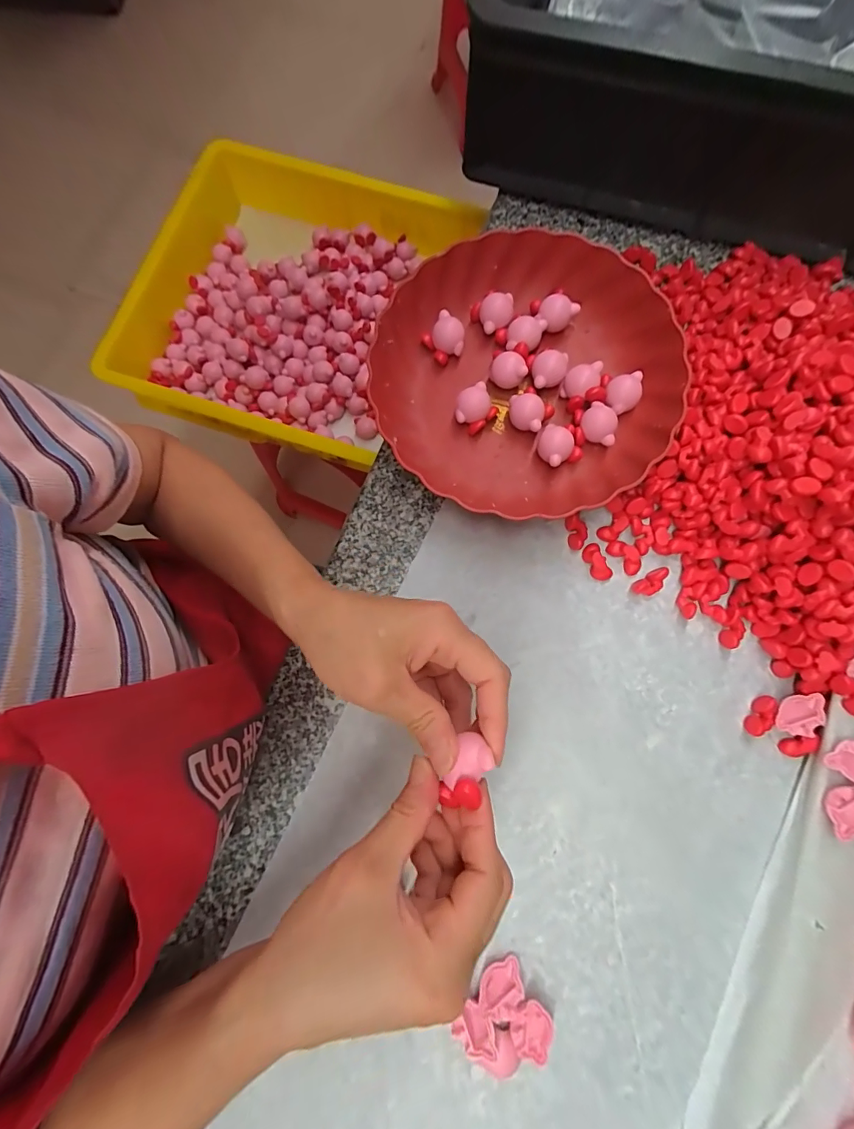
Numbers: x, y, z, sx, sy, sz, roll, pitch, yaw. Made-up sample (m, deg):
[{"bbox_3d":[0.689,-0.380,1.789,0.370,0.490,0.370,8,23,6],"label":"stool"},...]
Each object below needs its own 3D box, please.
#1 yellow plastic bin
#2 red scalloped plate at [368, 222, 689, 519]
[{"bbox_3d":[-0.220,-0.378,0.669,0.421,0.140,0.433,15,80,4],"label":"yellow plastic bin"},{"bbox_3d":[0.078,-0.159,0.371,0.233,0.047,0.225,0,79,1],"label":"red scalloped plate"}]

